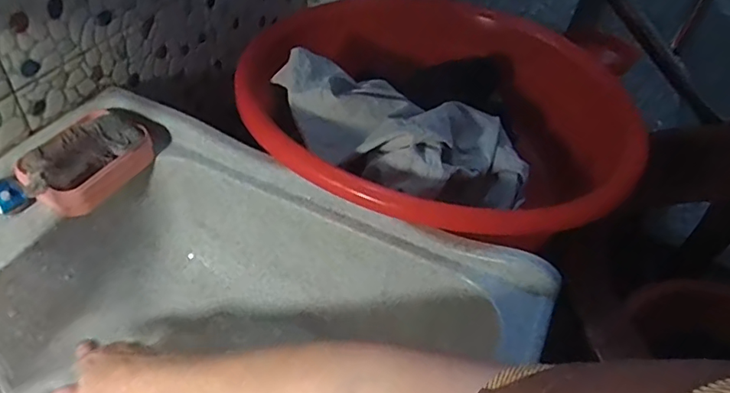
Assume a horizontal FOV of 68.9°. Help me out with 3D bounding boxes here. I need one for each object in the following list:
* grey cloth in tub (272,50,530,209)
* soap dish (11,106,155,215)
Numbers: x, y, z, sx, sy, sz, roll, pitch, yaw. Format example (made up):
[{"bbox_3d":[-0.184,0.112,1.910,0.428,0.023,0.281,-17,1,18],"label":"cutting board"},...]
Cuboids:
[{"bbox_3d":[0.043,-0.086,0.691,0.219,0.101,0.311,-31,56,-31],"label":"grey cloth in tub"},{"bbox_3d":[-0.293,-0.038,0.564,0.083,0.041,0.122,22,47,15],"label":"soap dish"}]

